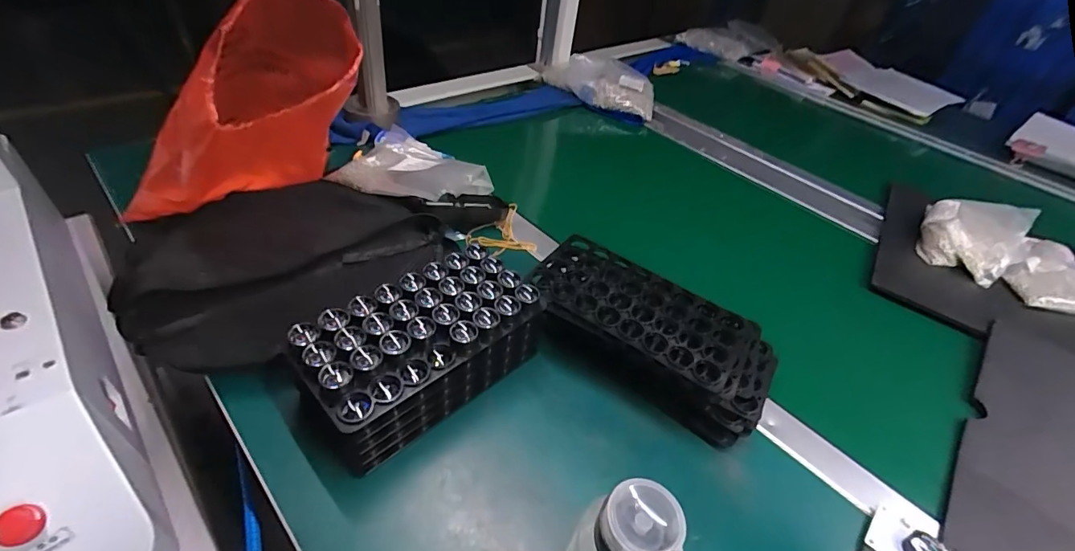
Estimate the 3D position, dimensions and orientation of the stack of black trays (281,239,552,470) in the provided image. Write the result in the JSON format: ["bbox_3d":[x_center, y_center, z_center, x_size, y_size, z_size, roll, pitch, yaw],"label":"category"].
[{"bbox_3d":[-0.095,0.064,0.404,0.187,0.094,0.091,-32,55,-34],"label":"stack of black trays"}]

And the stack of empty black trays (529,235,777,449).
[{"bbox_3d":[0.106,0.059,0.454,0.230,0.076,0.115,22,45,16],"label":"stack of empty black trays"}]

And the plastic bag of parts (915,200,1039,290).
[{"bbox_3d":[0.630,-0.062,0.678,0.170,0.049,0.124,-28,53,-31],"label":"plastic bag of parts"}]

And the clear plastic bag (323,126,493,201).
[{"bbox_3d":[-0.164,-0.143,0.632,0.187,0.032,0.141,19,44,12],"label":"clear plastic bag"}]

